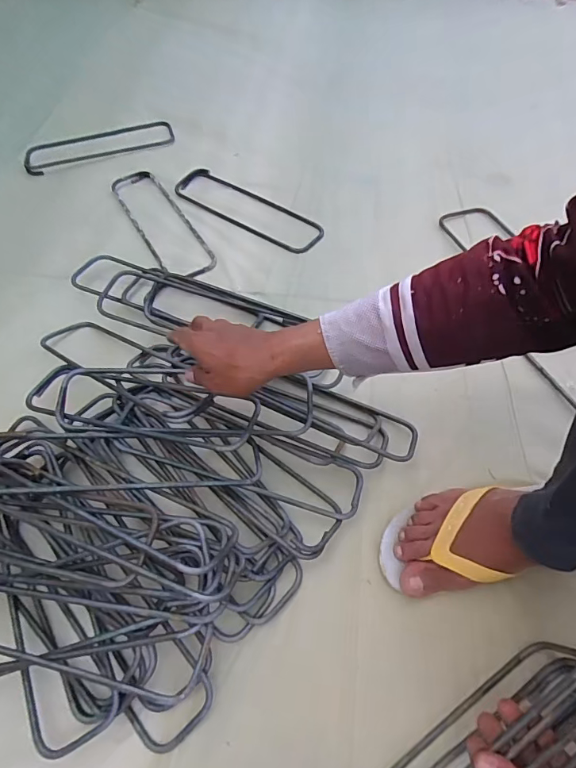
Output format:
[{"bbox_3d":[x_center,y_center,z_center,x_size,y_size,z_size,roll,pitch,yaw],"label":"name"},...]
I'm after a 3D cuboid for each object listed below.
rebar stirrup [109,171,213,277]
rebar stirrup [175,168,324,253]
[{"bbox_3d":[-0.224,-0.286,0.783,0.087,0.009,0.300,-27,62,-15],"label":"rebar stirrup"},{"bbox_3d":[-0.076,-0.311,0.794,0.302,0.010,0.090,32,65,18],"label":"rebar stirrup"}]

